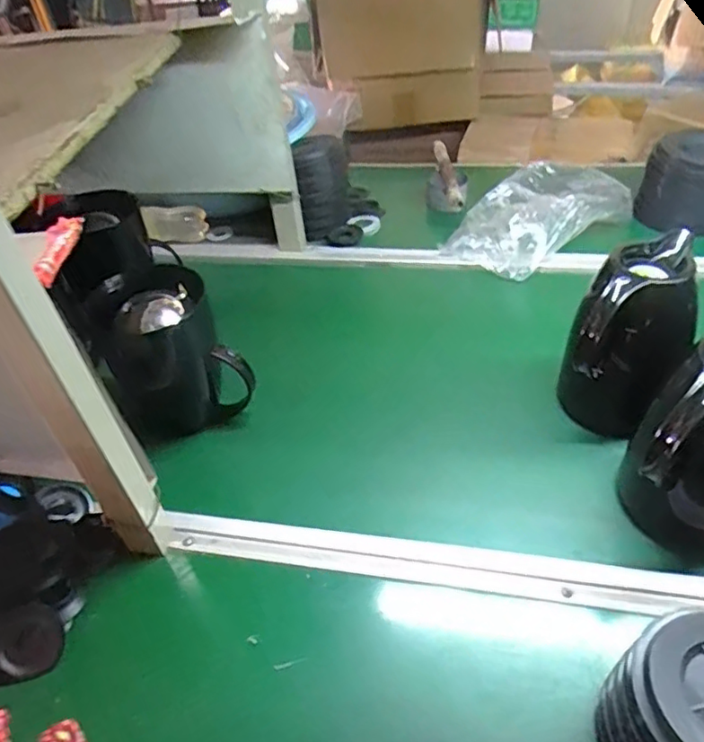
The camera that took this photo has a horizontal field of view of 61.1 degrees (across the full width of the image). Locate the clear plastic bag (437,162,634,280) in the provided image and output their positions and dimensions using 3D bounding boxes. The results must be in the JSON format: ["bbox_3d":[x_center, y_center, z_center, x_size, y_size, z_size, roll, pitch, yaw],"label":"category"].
[{"bbox_3d":[0.305,-0.253,0.977,0.222,0.082,0.283,27,52,31],"label":"clear plastic bag"}]

